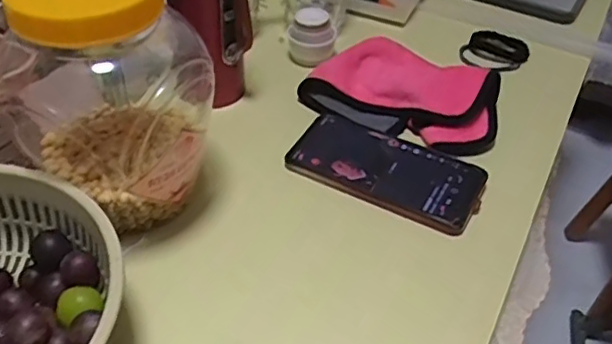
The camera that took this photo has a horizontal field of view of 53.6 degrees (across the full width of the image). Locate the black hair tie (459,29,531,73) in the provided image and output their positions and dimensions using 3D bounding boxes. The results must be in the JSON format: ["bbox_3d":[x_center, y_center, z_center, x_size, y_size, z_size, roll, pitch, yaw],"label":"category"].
[{"bbox_3d":[0.210,-0.134,0.675,0.070,0.032,0.046,18,45,15],"label":"black hair tie"}]

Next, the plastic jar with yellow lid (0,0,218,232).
[{"bbox_3d":[-0.144,-0.050,0.451,0.142,0.199,0.125,9,44,9],"label":"plastic jar with yellow lid"}]

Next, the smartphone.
[{"bbox_3d":[0.069,-0.005,0.524,0.162,0.012,0.077,21,47,20],"label":"smartphone"}]

